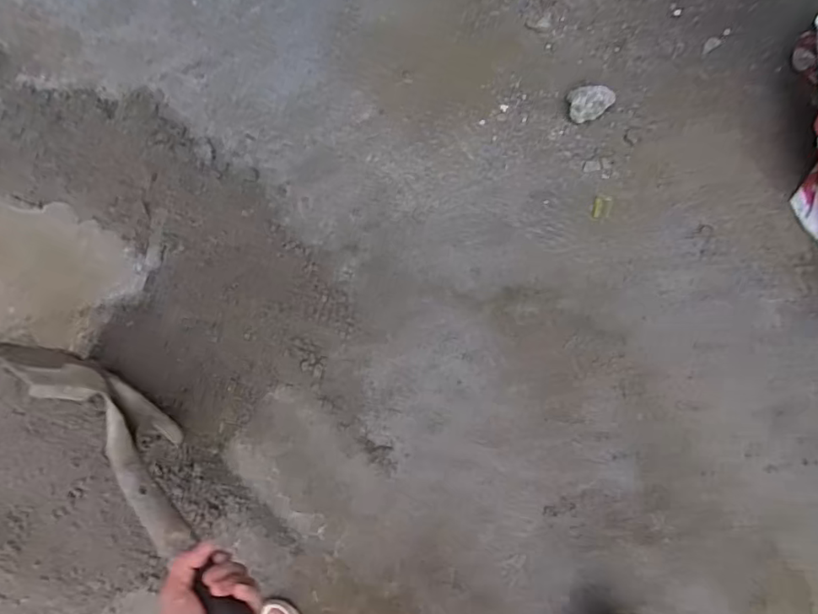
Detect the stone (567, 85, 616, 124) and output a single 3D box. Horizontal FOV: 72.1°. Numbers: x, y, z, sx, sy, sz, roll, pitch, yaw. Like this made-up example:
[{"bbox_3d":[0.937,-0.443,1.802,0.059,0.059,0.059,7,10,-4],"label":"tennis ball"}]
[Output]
[{"bbox_3d":[0.321,-0.361,0.994,0.080,0.033,0.057,-15,83,0],"label":"stone"}]

